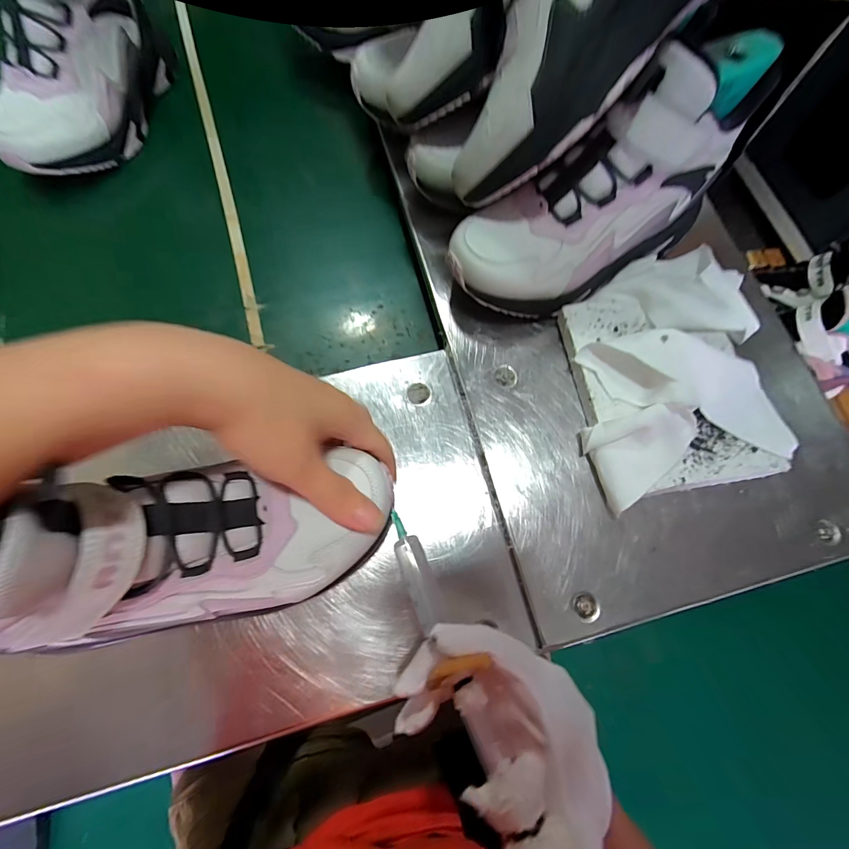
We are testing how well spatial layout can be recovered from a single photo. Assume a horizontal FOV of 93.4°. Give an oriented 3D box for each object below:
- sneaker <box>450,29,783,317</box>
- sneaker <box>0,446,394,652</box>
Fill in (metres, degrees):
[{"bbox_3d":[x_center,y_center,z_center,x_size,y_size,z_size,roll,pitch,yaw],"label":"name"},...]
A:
[{"bbox_3d":[0.128,-0.171,0.297,0.222,0.145,0.087,-31,75,-10],"label":"sneaker"},{"bbox_3d":[-0.122,0.060,0.201,0.219,0.098,0.083,-1,68,-38],"label":"sneaker"}]

